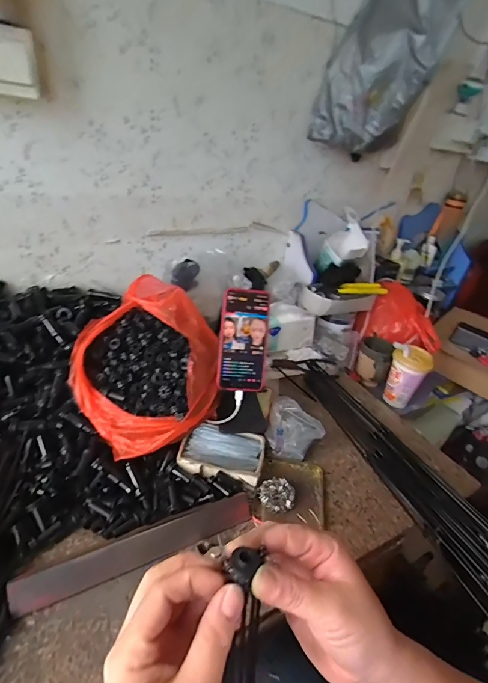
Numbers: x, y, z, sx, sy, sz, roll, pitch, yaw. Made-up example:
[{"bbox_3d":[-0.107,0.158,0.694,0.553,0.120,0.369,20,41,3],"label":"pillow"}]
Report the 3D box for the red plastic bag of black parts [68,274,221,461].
[{"bbox_3d":[-0.154,0.038,0.574,0.235,0.175,0.220,24,36,25],"label":"red plastic bag of black parts"}]

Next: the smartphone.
[{"bbox_3d":[0.000,-0.002,0.573,0.082,0.161,0.009,2,5,-13],"label":"smartphone"}]

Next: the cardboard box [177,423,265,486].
[{"bbox_3d":[-0.033,0.173,0.555,0.127,0.028,0.082,6,32,-2],"label":"cardboard box"}]

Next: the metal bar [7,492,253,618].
[{"bbox_3d":[-0.119,0.255,0.440,0.284,0.010,0.037,-9,68,-28],"label":"metal bar"}]

